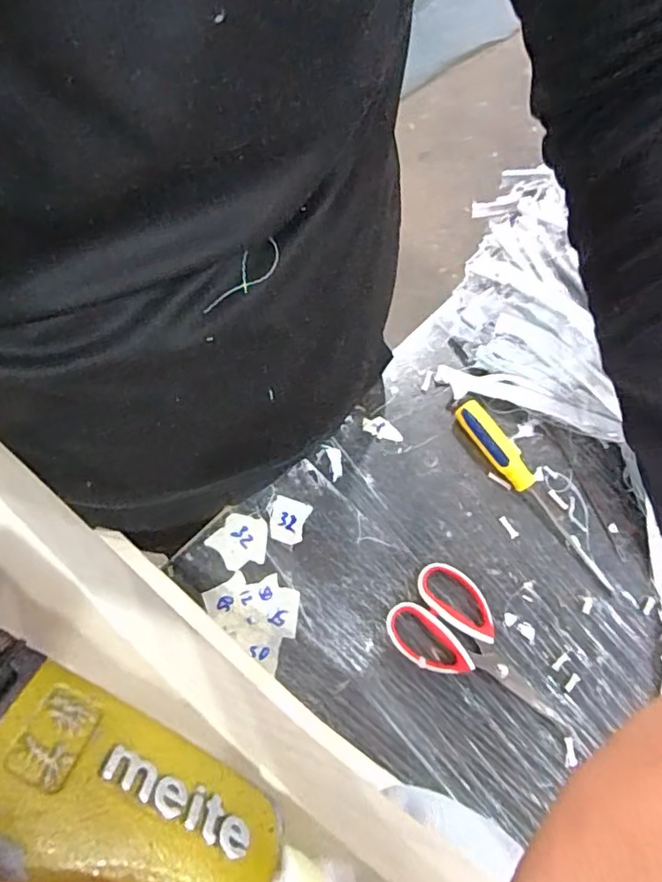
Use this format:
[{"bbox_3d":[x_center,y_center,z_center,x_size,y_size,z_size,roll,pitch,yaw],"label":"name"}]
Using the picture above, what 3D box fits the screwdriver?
[{"bbox_3d":[0.217,0.053,0.619,0.026,0.027,0.237,-35,76,-11],"label":"screwdriver"}]

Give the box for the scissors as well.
[{"bbox_3d":[0.151,0.211,0.577,0.186,0.010,0.099,39,76,10],"label":"scissors"}]

